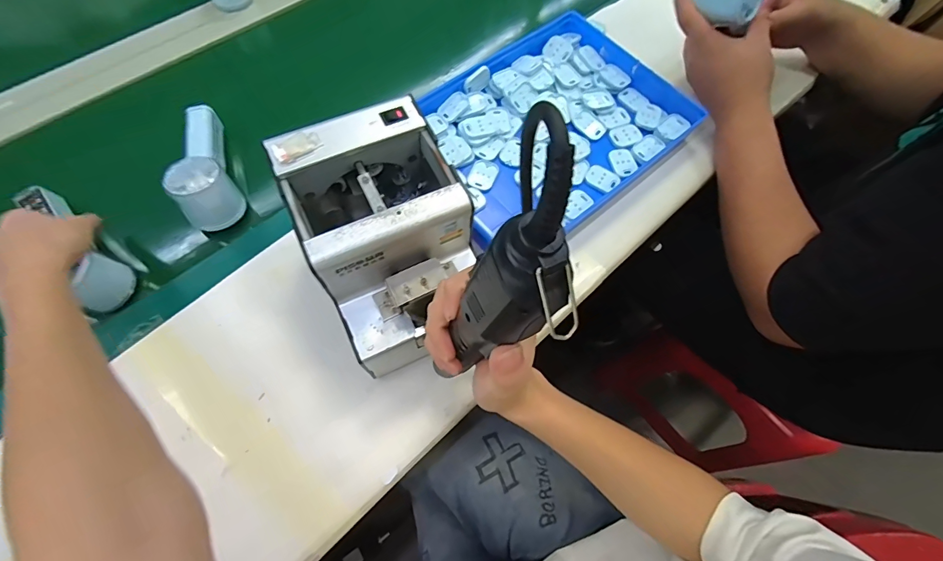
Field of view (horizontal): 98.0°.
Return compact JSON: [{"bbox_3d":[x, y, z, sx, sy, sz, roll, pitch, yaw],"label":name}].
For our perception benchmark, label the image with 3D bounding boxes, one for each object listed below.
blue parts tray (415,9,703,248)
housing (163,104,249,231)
[{"bbox_3d":[0.087,-0.189,0.502,0.314,0.037,0.245,-38,72,-17],"label":"blue parts tray"},{"bbox_3d":[-0.298,-0.131,0.454,0.051,0.058,0.153,-21,68,-11],"label":"housing"}]

